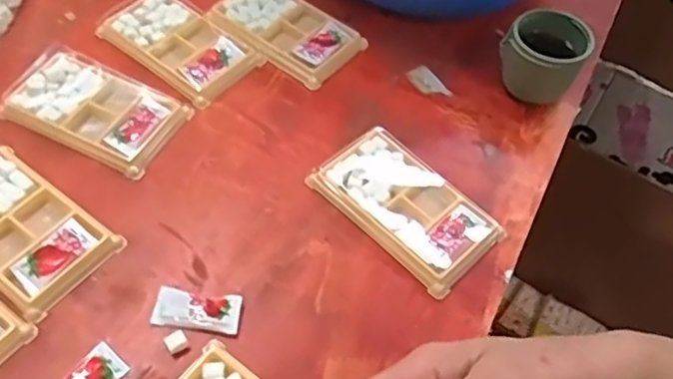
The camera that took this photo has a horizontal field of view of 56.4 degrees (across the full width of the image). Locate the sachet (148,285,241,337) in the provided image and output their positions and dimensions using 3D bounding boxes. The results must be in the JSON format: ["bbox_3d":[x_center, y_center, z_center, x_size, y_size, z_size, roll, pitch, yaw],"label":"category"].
[{"bbox_3d":[-0.095,0.082,0.426,0.058,0.010,0.026,8,55,2],"label":"sachet"}]

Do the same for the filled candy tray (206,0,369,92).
[{"bbox_3d":[-0.047,-0.150,0.585,0.132,0.012,0.078,32,59,17],"label":"filled candy tray"}]

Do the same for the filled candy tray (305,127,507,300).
[{"bbox_3d":[0.053,0.012,0.482,0.136,0.014,0.076,40,62,21],"label":"filled candy tray"}]

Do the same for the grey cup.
[{"bbox_3d":[0.176,-0.110,0.544,0.066,0.061,0.068,2,55,-3],"label":"grey cup"}]

